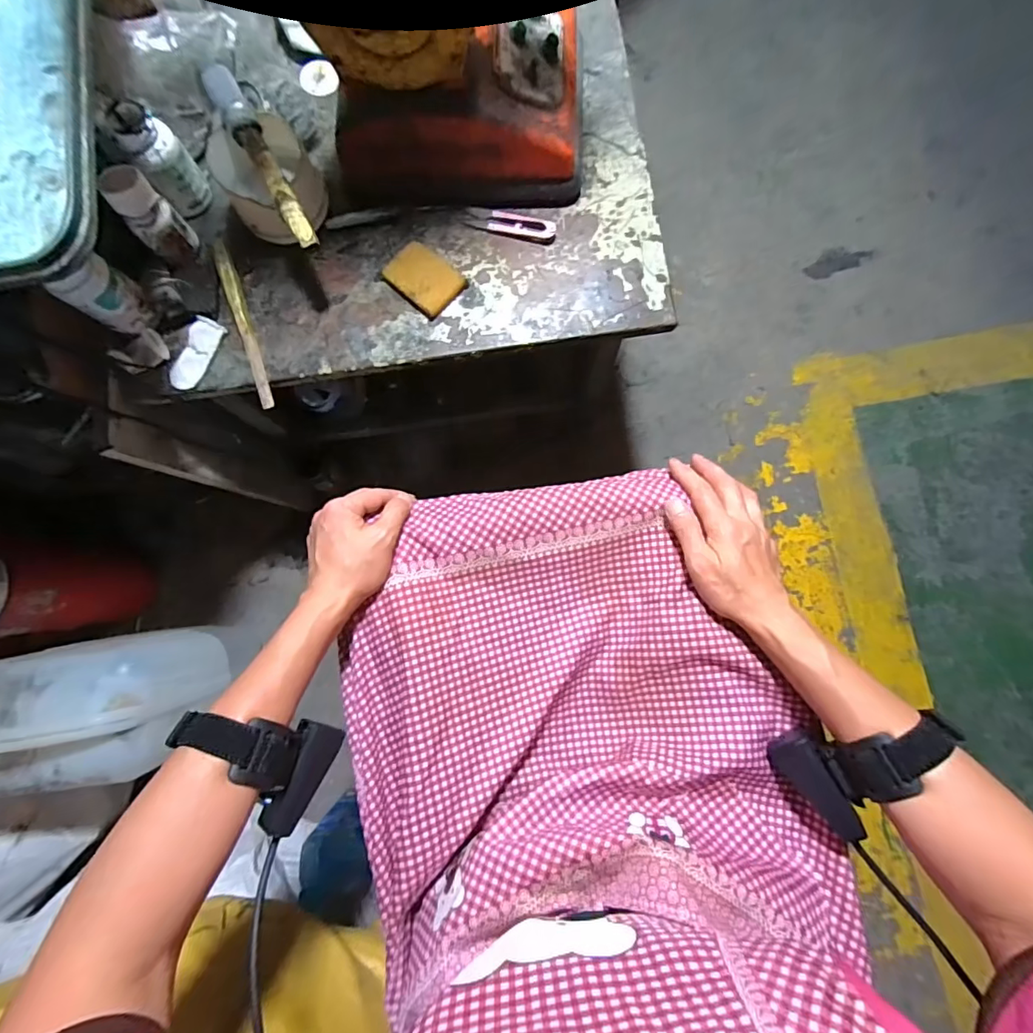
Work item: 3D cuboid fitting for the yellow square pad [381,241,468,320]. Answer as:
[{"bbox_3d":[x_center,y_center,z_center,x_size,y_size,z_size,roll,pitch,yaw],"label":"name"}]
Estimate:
[{"bbox_3d":[-0.093,-0.237,0.480,0.072,0.010,0.053,43,85,5],"label":"yellow square pad"}]

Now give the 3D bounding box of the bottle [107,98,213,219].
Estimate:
[{"bbox_3d":[-0.335,-0.339,0.460,0.048,0.077,0.054,-39,84,-4],"label":"bottle"}]

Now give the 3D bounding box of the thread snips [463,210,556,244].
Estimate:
[{"bbox_3d":[-0.006,-0.298,0.486,0.094,0.010,0.027,17,84,3],"label":"thread snips"}]

